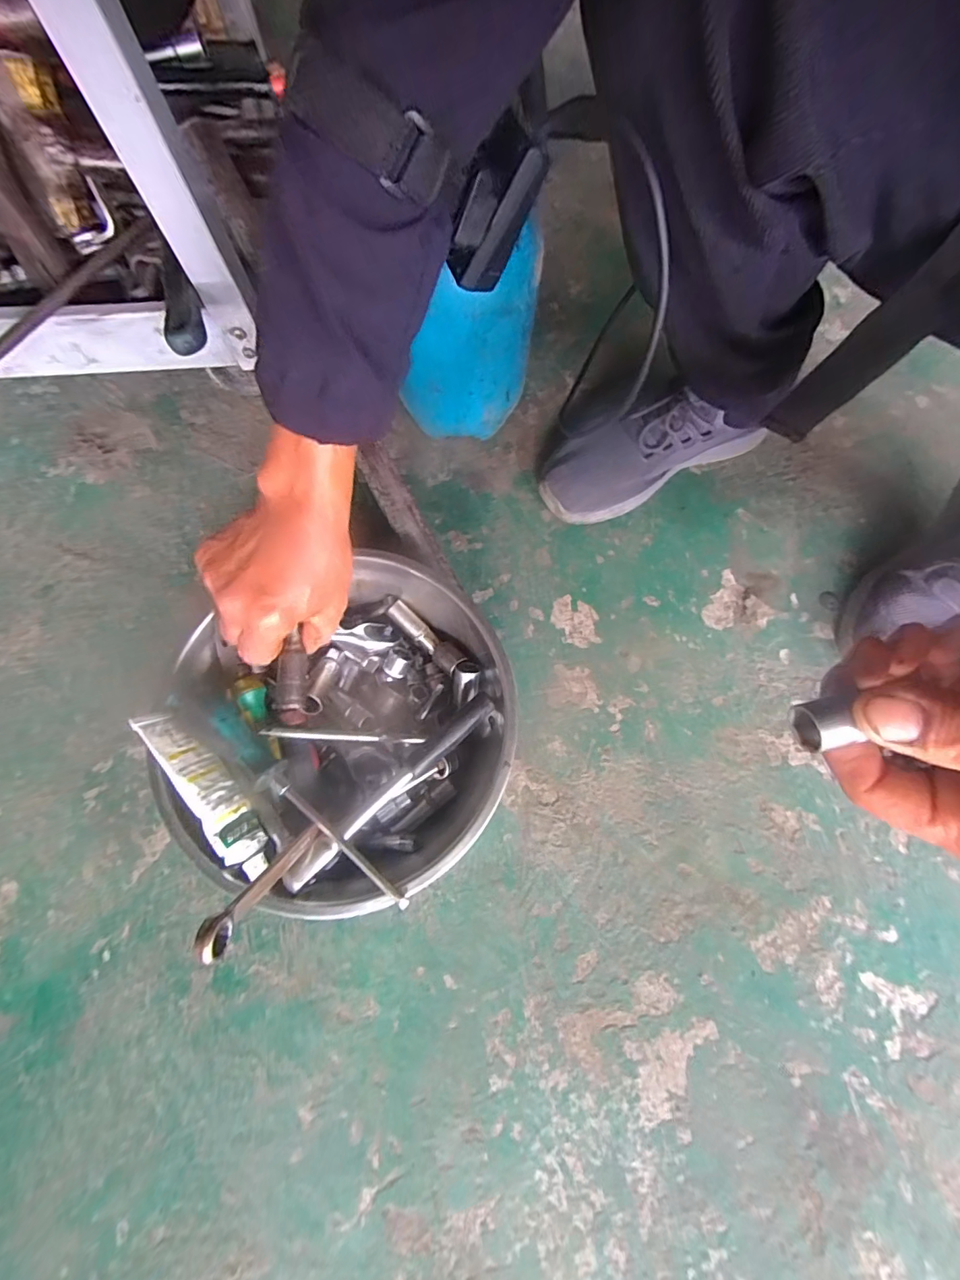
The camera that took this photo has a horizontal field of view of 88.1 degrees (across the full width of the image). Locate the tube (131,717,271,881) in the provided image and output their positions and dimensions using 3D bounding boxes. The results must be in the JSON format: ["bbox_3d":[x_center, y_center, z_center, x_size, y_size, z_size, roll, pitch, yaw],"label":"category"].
[{"bbox_3d":[-0.199,0.108,0.357,0.027,0.028,0.139,-38,78,-12],"label":"tube"}]

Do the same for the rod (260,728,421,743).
[{"bbox_3d":[-0.107,0.078,0.398,0.124,0.011,0.007,7,73,-20],"label":"rod"}]

